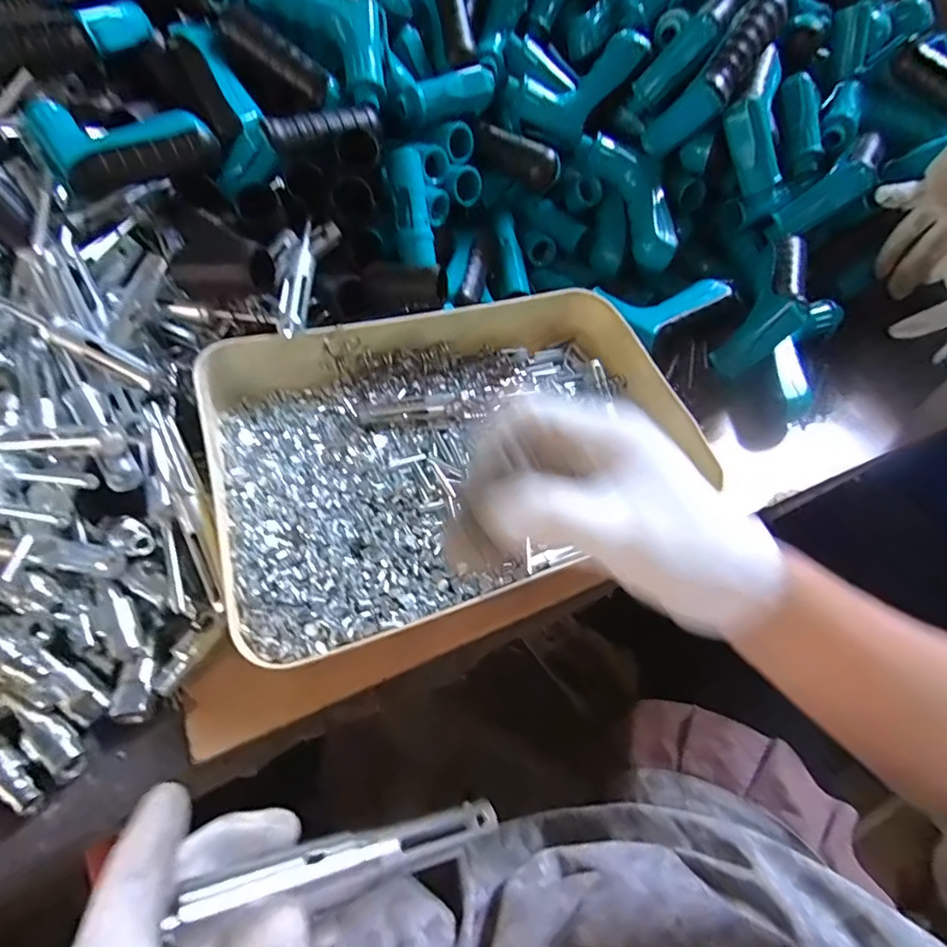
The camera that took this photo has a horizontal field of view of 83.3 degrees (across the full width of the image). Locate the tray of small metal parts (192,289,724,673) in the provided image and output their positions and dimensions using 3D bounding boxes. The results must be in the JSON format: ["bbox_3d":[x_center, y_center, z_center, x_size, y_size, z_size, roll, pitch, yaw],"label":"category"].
[{"bbox_3d":[-0.009,-0.026,0.376,0.328,0.056,0.243,-17,57,-14],"label":"tray of small metal parts"}]

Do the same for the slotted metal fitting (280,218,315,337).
[{"bbox_3d":[-0.126,-0.143,0.390,0.017,0.018,0.114,-2,54,-4],"label":"slotted metal fitting"}]

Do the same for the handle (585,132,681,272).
[{"bbox_3d":[0.151,-0.248,0.486,0.049,0.030,0.130,-20,83,-16],"label":"handle"}]

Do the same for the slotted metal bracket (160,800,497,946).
[{"bbox_3d":[-0.043,0.152,0.210,0.129,0.019,0.021,10,46,-38],"label":"slotted metal bracket"}]

